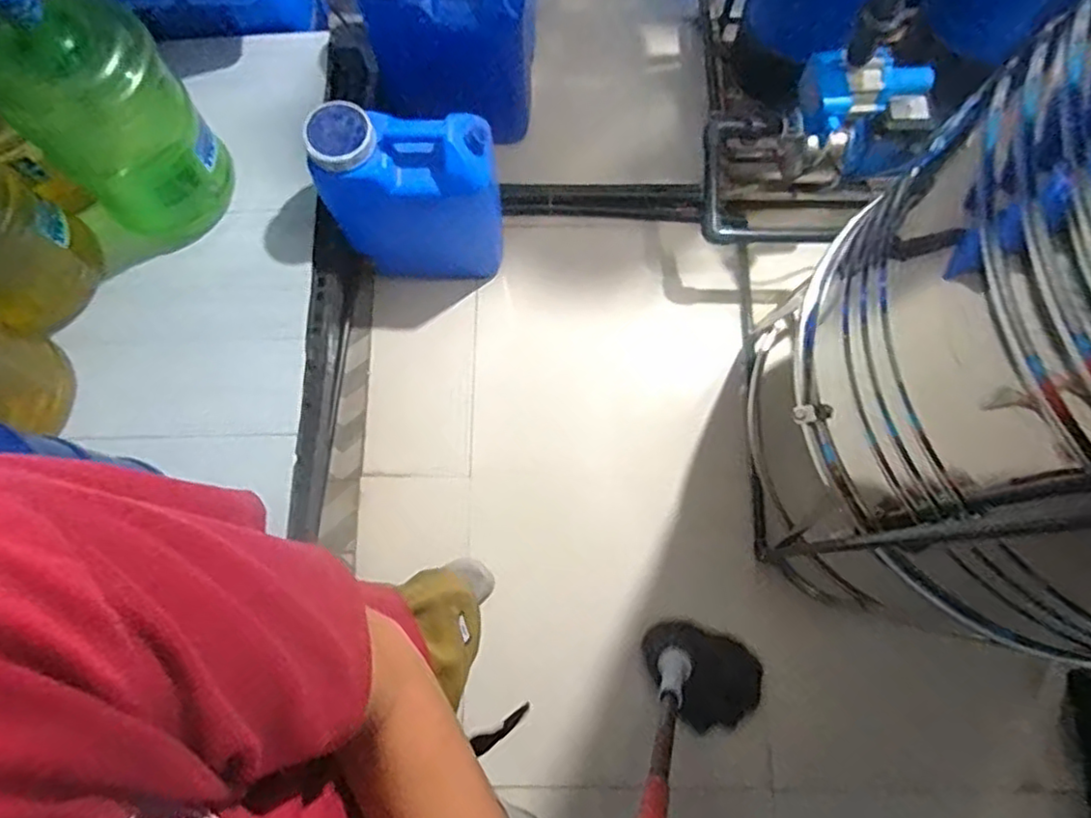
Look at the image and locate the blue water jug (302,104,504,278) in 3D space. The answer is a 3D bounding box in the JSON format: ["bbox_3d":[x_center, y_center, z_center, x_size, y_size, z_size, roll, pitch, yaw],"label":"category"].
[{"bbox_3d":[-0.258,-0.430,1.343,0.325,0.420,0.170,0,76,0],"label":"blue water jug"}]

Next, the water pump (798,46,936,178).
[{"bbox_3d":[0.627,-0.565,1.290,0.283,0.261,0.144,-2,76,0],"label":"water pump"}]

